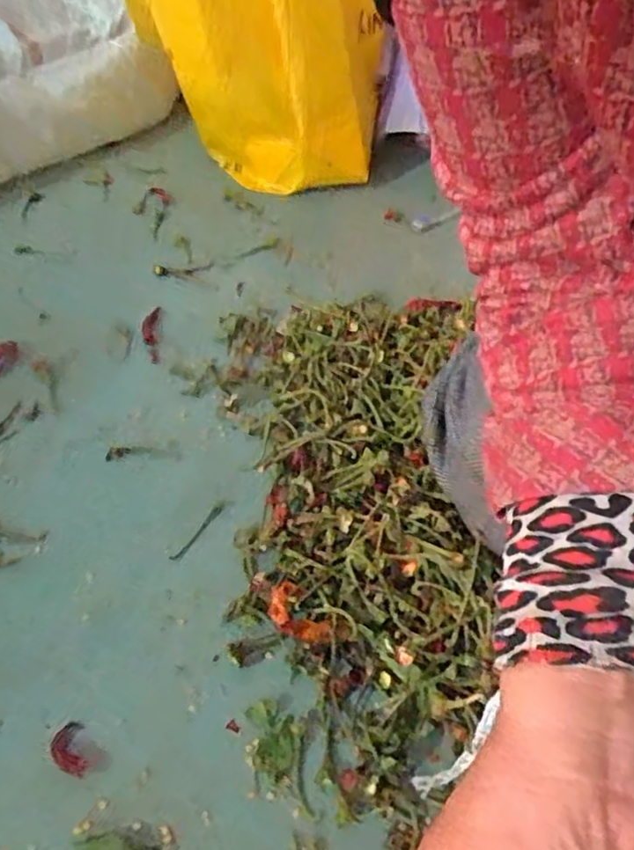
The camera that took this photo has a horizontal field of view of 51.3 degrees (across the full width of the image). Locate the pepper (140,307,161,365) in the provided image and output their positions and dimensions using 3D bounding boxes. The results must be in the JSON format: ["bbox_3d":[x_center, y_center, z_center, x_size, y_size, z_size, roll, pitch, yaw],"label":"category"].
[{"bbox_3d":[-0.128,-0.070,0.505,0.014,0.012,0.057,-3,59,-8],"label":"pepper"}]

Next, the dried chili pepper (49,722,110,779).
[{"bbox_3d":[-0.111,0.151,0.304,0.028,0.004,0.018,33,52,24],"label":"dried chili pepper"}]

